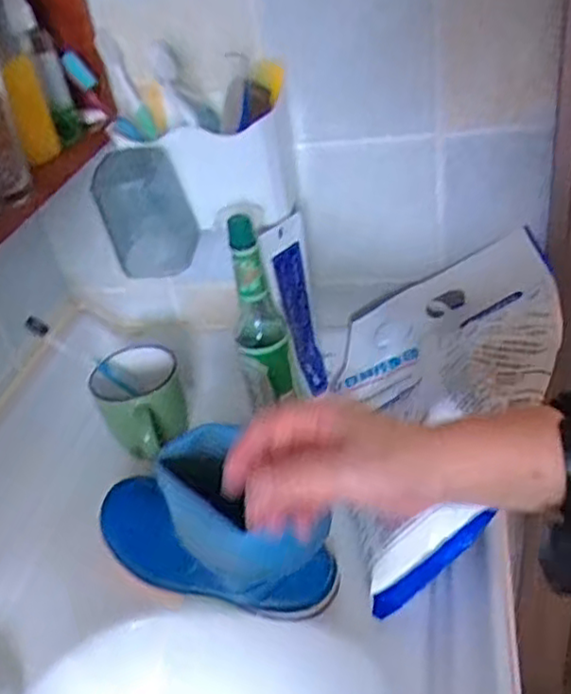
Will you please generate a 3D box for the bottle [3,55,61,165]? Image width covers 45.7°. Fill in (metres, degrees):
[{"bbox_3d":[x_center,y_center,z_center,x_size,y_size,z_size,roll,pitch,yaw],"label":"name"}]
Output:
[{"bbox_3d":[-0.203,-0.190,0.546,0.027,0.079,0.027,-13,16,-8],"label":"bottle"}]

